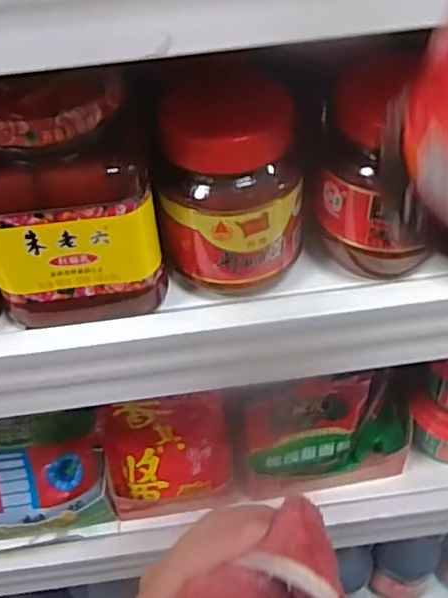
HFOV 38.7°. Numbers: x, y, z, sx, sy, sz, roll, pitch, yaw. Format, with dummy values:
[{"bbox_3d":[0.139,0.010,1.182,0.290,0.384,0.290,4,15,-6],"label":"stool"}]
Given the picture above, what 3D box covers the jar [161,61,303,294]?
[{"bbox_3d":[0.006,-0.062,0.358,0.070,0.115,0.066,25,54,24],"label":"jar"}]

